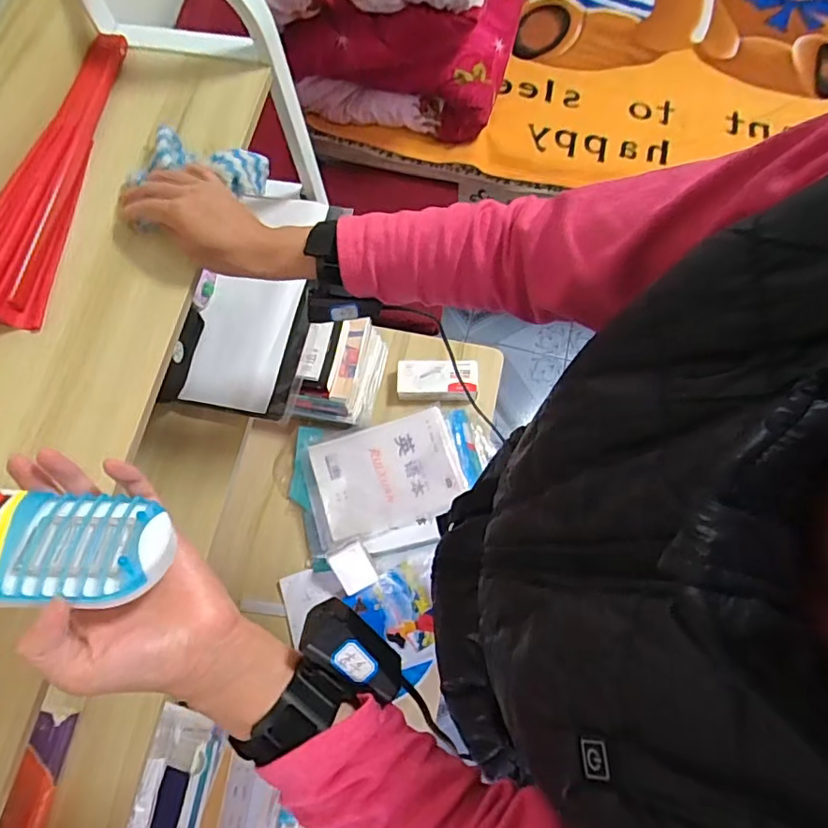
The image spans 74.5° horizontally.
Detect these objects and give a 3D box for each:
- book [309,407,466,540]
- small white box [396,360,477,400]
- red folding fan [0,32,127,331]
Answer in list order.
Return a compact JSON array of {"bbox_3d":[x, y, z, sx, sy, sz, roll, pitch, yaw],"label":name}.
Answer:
[{"bbox_3d":[-0.047,0.109,1.016,0.255,0.017,0.191,-16,73,-7],"label":"book"},{"bbox_3d":[0.047,-0.065,1.085,0.155,0.059,0.070,1,72,1],"label":"small white box"},{"bbox_3d":[-0.336,-0.238,0.509,0.062,0.040,0.332,8,72,3],"label":"red folding fan"}]

